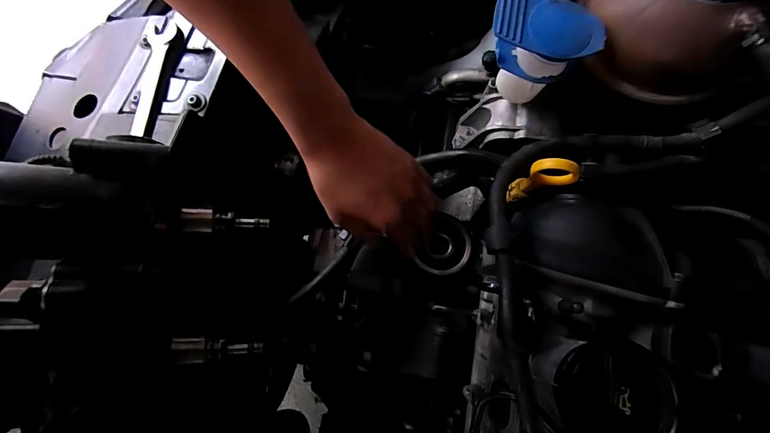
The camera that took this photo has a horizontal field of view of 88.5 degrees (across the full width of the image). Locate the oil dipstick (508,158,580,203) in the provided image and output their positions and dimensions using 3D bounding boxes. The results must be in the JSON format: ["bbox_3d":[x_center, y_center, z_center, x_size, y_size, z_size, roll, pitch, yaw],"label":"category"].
[{"bbox_3d":[0.142,-0.034,0.358,0.043,0.074,0.018,-6,77,-2],"label":"oil dipstick"}]

